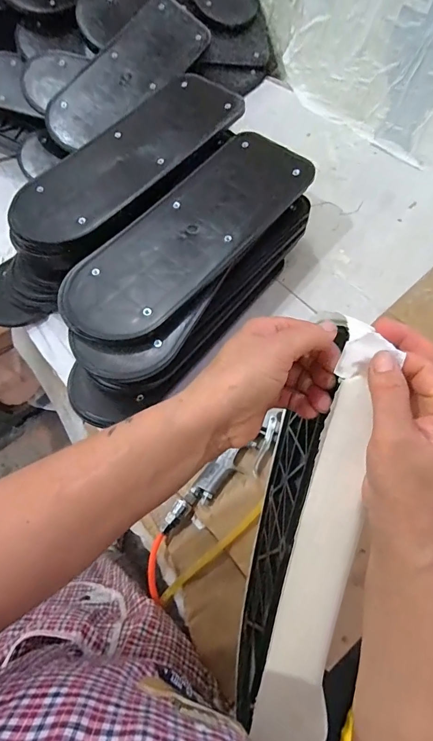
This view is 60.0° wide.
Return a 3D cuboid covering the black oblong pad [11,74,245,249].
[{"bbox_3d":[-0.139,-0.333,0.581,0.159,0.022,0.388,40,75,13],"label":"black oblong pad"}]

